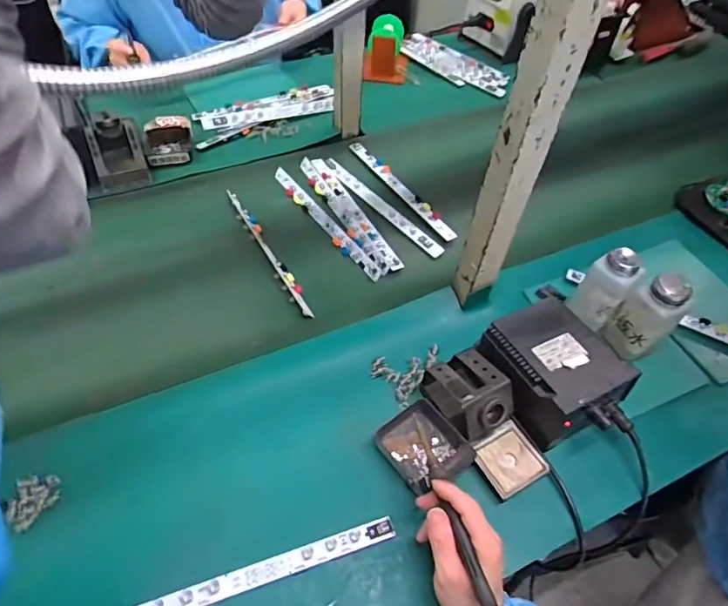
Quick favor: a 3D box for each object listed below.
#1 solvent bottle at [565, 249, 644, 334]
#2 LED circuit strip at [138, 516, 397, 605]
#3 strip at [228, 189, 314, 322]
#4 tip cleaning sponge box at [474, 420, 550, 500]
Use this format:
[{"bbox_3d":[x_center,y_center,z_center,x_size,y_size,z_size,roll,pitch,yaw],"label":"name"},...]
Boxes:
[{"bbox_3d":[0.312,-0.018,0.646,0.048,0.111,0.055,-33,60,-27],"label":"solvent bottle"},{"bbox_3d":[-0.107,0.266,0.484,0.286,0.008,0.021,-14,60,-13],"label":"LED circuit strip"},{"bbox_3d":[-0.146,-0.083,0.757,0.022,0.025,0.285,-23,56,-22],"label":"strip"},{"bbox_3d":[0.166,0.179,0.567,0.068,0.011,0.066,-23,56,-22],"label":"tip cleaning sponge box"}]

